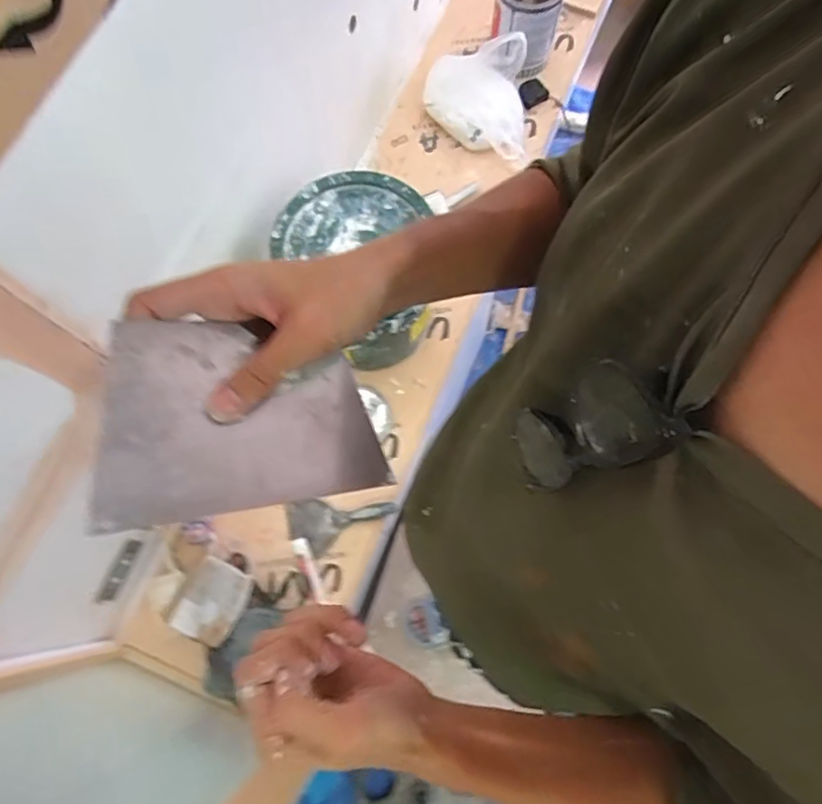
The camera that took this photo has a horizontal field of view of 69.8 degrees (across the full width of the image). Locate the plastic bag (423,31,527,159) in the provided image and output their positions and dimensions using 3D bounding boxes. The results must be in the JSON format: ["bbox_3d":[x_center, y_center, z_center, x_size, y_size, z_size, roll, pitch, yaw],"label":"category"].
[{"bbox_3d":[0.161,-0.732,1.456,0.248,0.167,0.260,-2,74,1],"label":"plastic bag"}]

